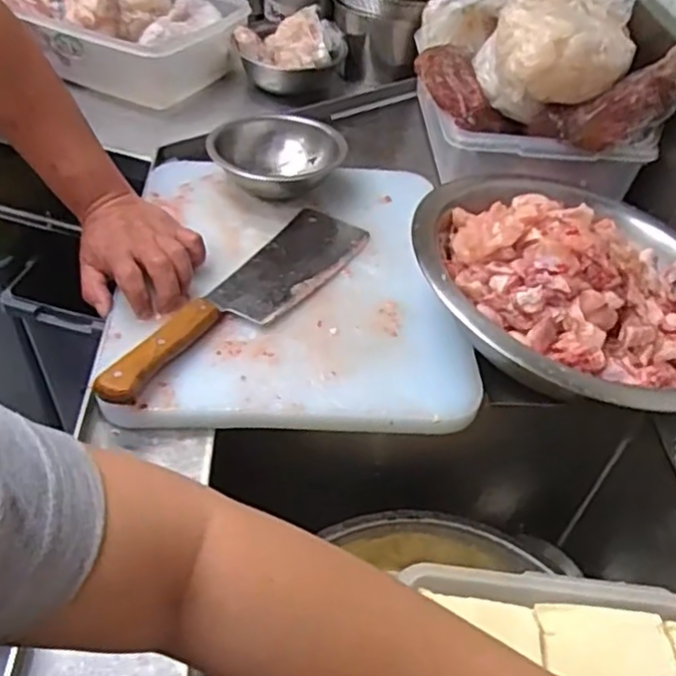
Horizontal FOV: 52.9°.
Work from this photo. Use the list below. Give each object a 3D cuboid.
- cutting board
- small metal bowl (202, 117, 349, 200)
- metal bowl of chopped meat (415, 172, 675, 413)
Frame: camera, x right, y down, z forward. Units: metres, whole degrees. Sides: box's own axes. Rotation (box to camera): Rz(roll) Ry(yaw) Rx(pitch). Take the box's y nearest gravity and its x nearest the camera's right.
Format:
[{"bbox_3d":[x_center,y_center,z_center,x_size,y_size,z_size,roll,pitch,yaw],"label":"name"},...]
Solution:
[{"bbox_3d":[-0.051,-0.068,0.704,0.325,0.031,0.389,1,46,-5],"label":"cutting board"},{"bbox_3d":[-0.073,-0.199,0.789,0.146,0.060,0.143,18,47,11],"label":"small metal bowl"},{"bbox_3d":[0.230,-0.055,0.641,0.300,0.102,0.315,3,46,-3],"label":"metal bowl of chopped meat"}]

